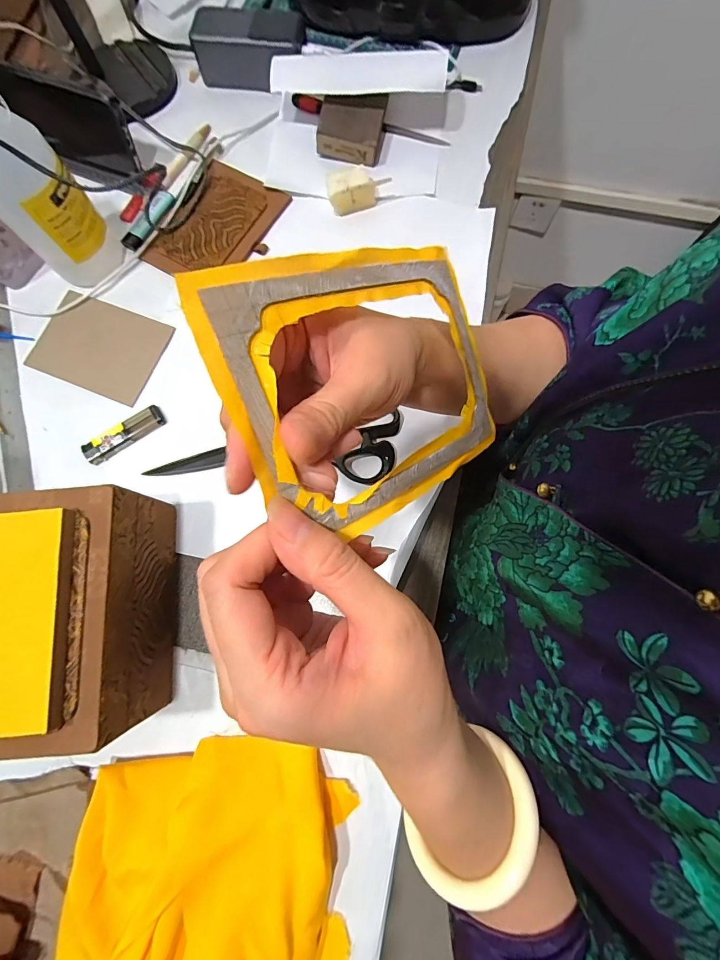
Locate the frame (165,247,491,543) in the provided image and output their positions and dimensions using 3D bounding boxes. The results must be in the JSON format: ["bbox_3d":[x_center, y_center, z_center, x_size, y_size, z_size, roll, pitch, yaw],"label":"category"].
[{"bbox_3d":[0.011,-0.044,0.176,0.142,0.006,0.111,-28,105,-34],"label":"frame"}]

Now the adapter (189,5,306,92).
[{"bbox_3d":[-0.130,-0.509,0.464,0.128,0.057,0.045,12,77,5],"label":"adapter"}]

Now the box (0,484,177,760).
[{"bbox_3d":[-0.230,0.101,0.307,0.137,0.113,0.175,-3,76,2],"label":"box"}]

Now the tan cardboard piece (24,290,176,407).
[{"bbox_3d":[-0.279,-0.144,0.419,0.134,0.005,0.095,22,78,7],"label":"tan cardboard piece"}]

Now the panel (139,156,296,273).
[{"bbox_3d":[-0.166,-0.297,0.459,0.111,0.011,0.153,30,80,9],"label":"panel"}]

